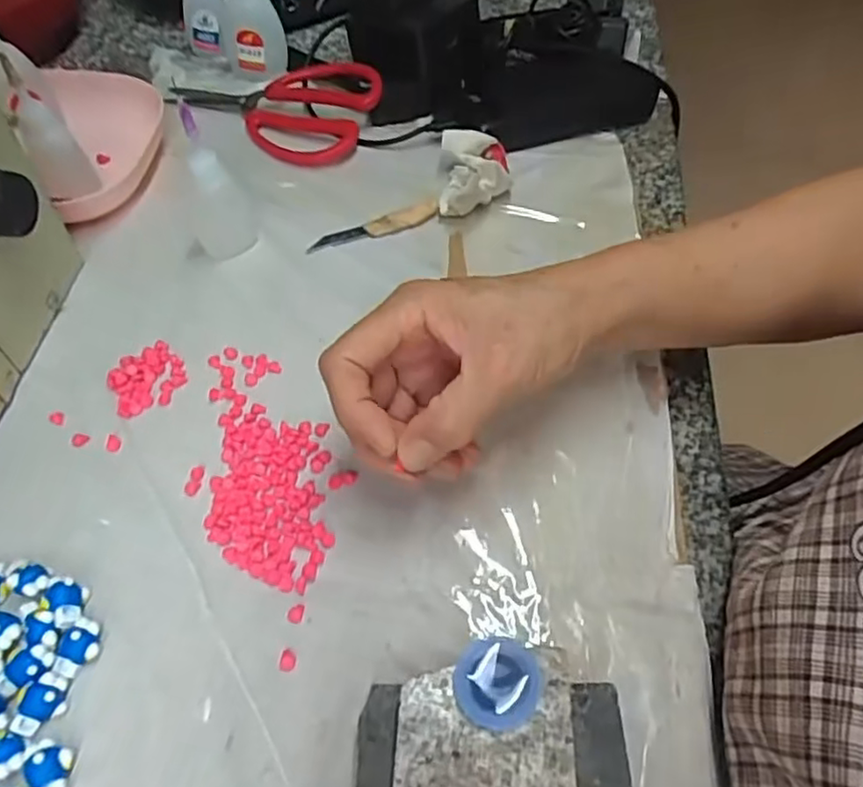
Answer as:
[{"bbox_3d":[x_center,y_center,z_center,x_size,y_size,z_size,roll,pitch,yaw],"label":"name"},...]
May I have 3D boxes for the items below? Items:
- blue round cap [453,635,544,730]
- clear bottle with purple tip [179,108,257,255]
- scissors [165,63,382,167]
[{"bbox_3d":[0.024,0.102,0.231,0.030,0.004,0.030,1,56,-2],"label":"blue round cap"},{"bbox_3d":[-0.120,-0.117,0.361,0.034,0.084,0.030,-13,58,-14],"label":"clear bottle with purple tip"},{"bbox_3d":[-0.116,-0.215,0.462,0.155,0.025,0.092,24,57,12],"label":"scissors"}]

